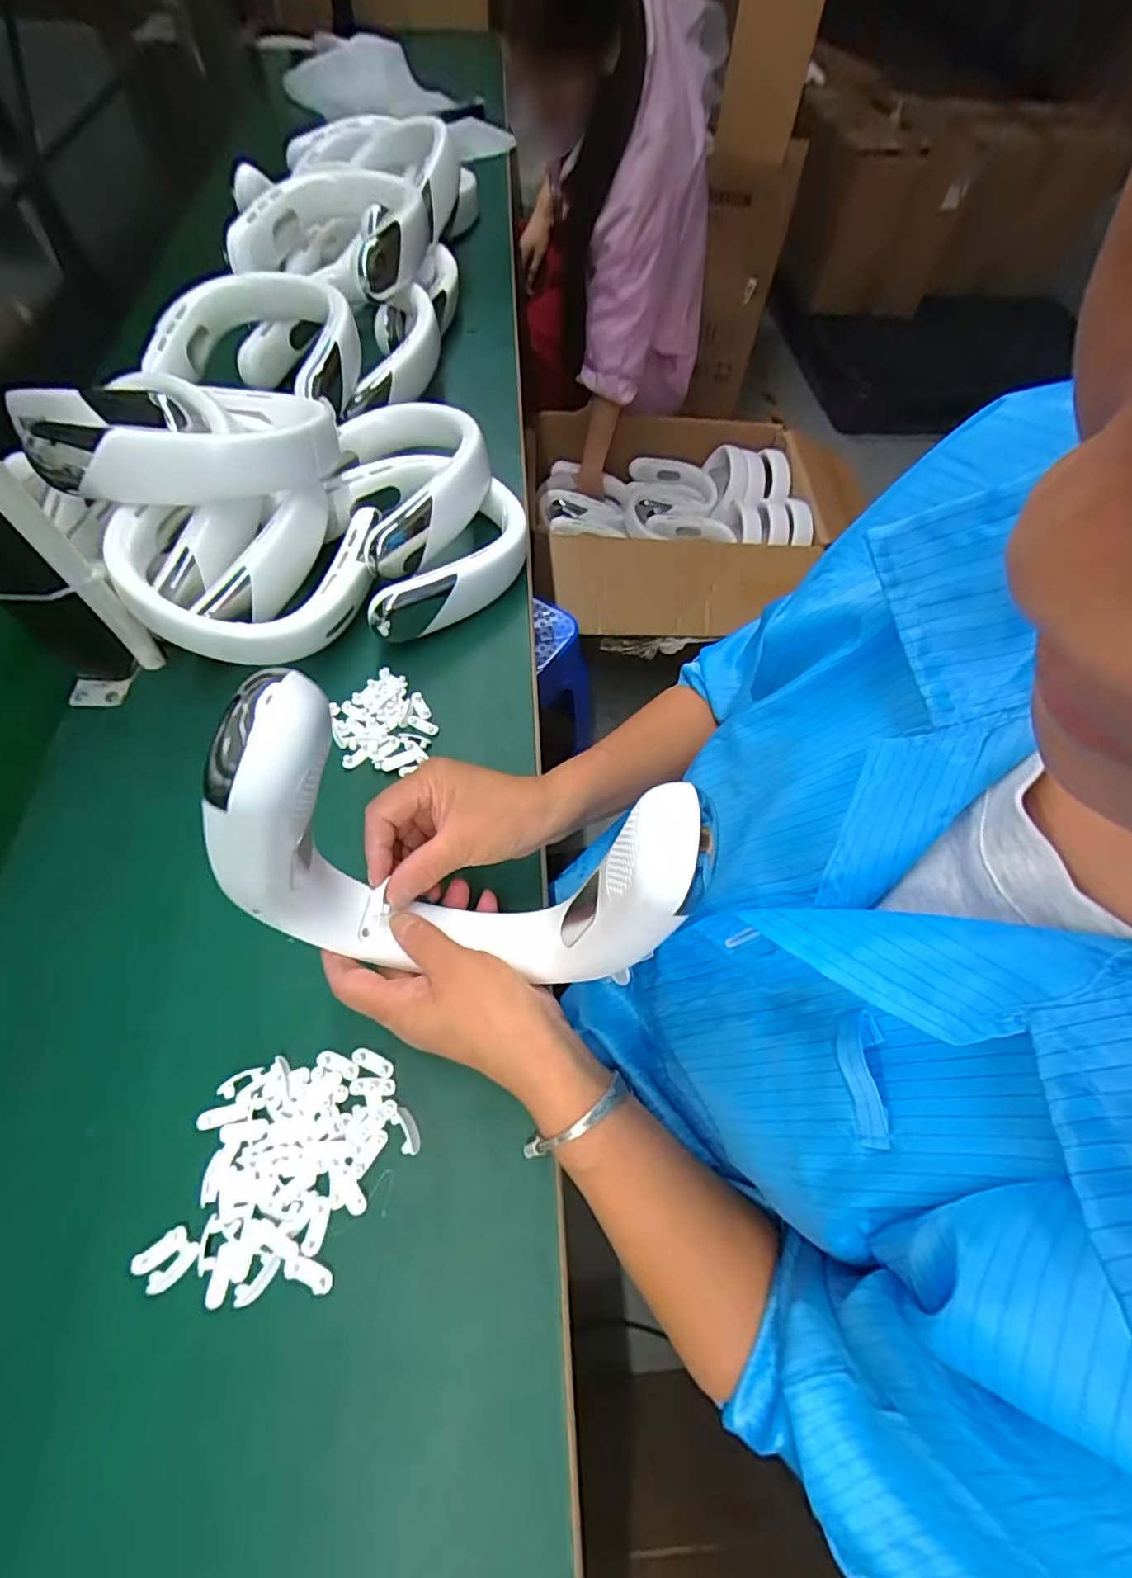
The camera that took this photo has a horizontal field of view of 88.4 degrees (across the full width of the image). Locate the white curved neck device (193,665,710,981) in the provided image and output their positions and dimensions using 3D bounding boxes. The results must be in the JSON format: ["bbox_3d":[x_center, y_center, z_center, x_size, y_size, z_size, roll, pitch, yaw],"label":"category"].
[{"bbox_3d":[-0.043,0.037,0.258,0.171,0.200,0.054,10,62,1],"label":"white curved neck device"}]

